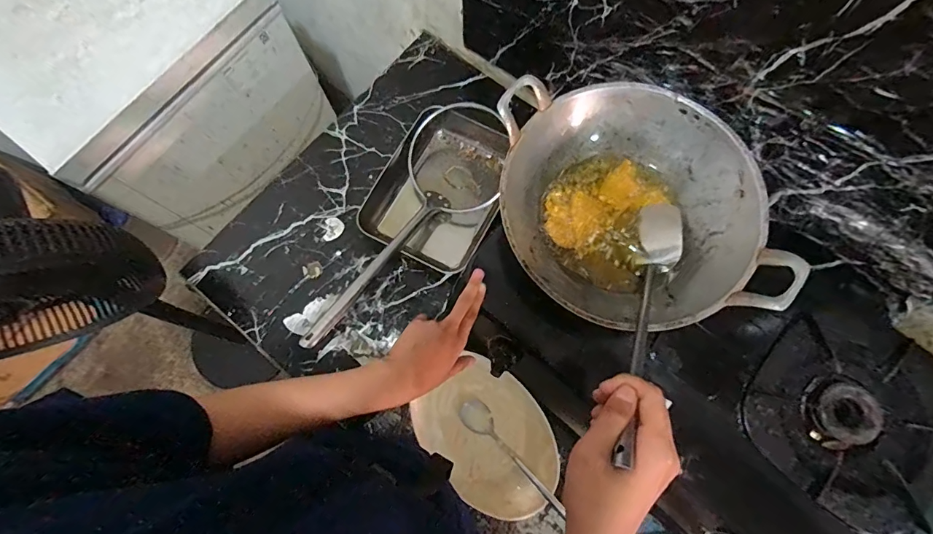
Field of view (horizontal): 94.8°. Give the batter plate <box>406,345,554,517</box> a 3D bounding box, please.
[{"bbox_3d":[0.036,0.244,0.601,0.154,0.027,0.204,-36,77,-9],"label":"batter plate"}]

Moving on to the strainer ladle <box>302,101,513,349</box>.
[{"bbox_3d":[-0.079,-0.076,0.660,0.153,0.080,0.468,30,64,8],"label":"strainer ladle"}]

